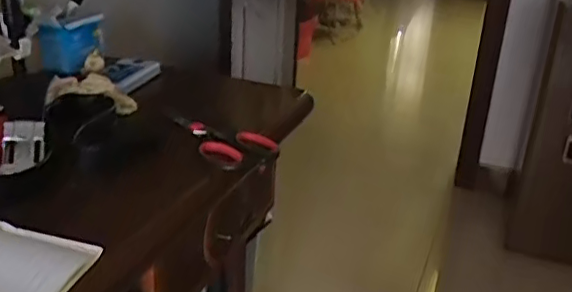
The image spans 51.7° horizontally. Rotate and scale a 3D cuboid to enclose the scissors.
[{"bbox_3d":[-0.100,-0.012,0.728,0.169,0.016,0.082,20,29,33],"label":"scissors"}]

